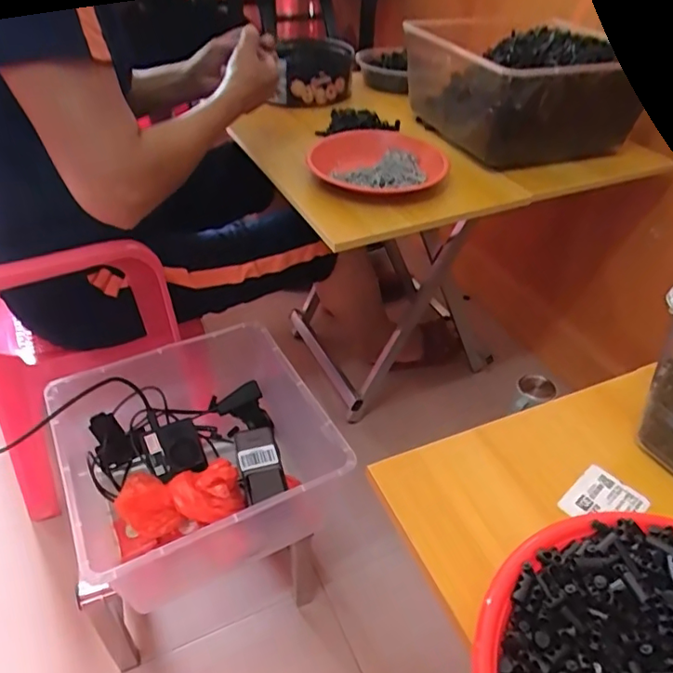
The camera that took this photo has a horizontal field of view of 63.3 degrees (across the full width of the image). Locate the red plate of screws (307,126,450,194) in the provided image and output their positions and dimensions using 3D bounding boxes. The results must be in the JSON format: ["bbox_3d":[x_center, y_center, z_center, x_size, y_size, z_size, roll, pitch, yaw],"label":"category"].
[{"bbox_3d":[0.060,-0.253,0.782,0.190,0.043,0.178,1,40,-1],"label":"red plate of screws"}]

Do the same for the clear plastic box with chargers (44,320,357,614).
[{"bbox_3d":[-0.167,0.158,0.719,0.337,0.160,0.295,-17,44,-21],"label":"clear plastic box with chargers"}]

